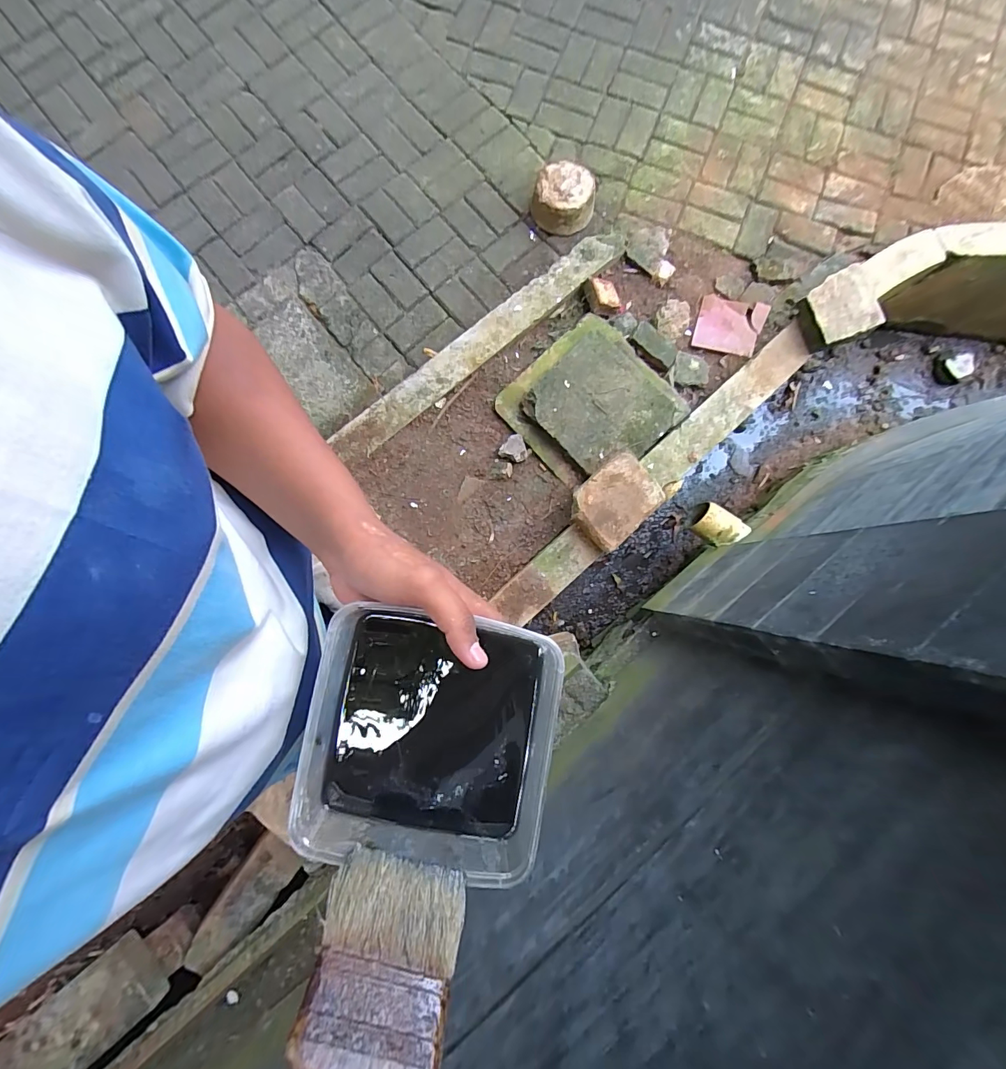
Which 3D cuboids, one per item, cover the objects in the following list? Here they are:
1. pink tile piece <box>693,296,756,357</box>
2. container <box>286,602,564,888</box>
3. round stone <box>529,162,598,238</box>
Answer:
[{"bbox_3d":[0.806,-0.751,1.573,0.208,0.021,0.210,17,84,0],"label":"pink tile piece"},{"bbox_3d":[-0.046,0.138,0.298,0.156,0.055,0.157,10,79,4],"label":"container"},{"bbox_3d":[0.216,-1.191,1.549,0.216,0.123,0.190,8,84,-1],"label":"round stone"}]

